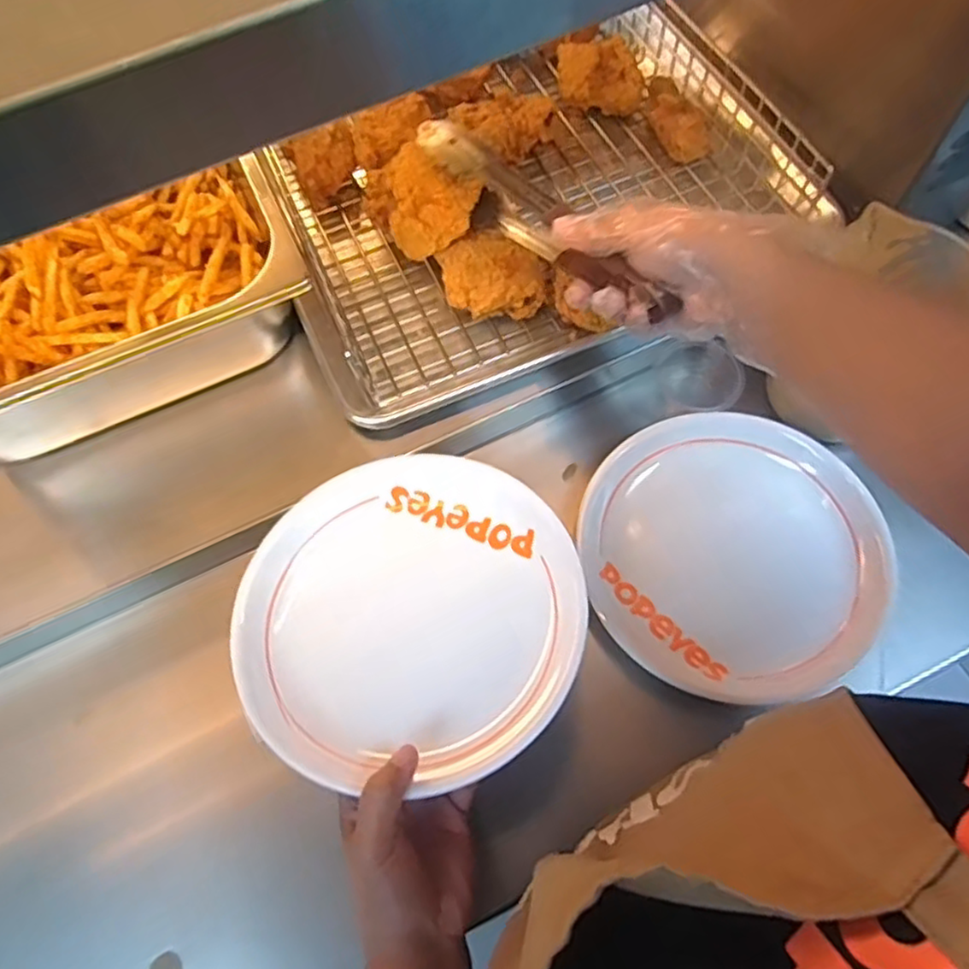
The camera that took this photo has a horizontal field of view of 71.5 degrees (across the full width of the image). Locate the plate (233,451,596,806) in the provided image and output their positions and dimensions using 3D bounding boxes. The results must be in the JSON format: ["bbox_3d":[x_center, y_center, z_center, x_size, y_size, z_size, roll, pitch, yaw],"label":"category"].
[{"bbox_3d":[-0.050,0.079,0.442,0.218,0.042,0.212,0,65,3],"label":"plate"}]

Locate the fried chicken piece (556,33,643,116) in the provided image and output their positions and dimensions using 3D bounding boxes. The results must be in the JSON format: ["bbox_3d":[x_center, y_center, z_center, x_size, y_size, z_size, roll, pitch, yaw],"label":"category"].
[{"bbox_3d":[0.112,-0.394,0.657,0.081,0.047,0.068,6,66,5],"label":"fried chicken piece"}]

